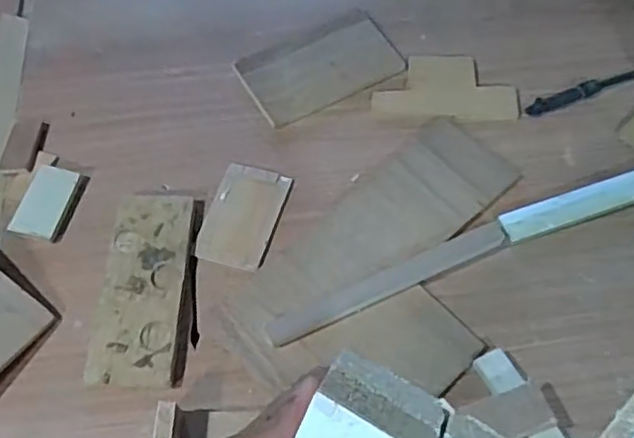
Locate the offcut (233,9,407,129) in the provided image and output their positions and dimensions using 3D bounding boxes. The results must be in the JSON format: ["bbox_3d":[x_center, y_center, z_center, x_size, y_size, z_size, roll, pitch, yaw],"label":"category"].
[{"bbox_3d":[0.007,-0.221,0.932,0.218,0.018,0.131,-25,62,-14],"label":"offcut"}]

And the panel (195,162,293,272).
[{"bbox_3d":[-0.093,-0.005,0.813,0.088,0.005,0.145,15,60,10],"label":"panel"}]

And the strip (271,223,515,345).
[{"bbox_3d":[0.086,0.073,0.760,0.303,0.016,0.037,-21,61,-12],"label":"strip"}]

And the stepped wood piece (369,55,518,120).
[{"bbox_3d":[0.178,-0.185,0.903,0.194,0.005,0.118,1,59,2],"label":"stepped wood piece"}]

